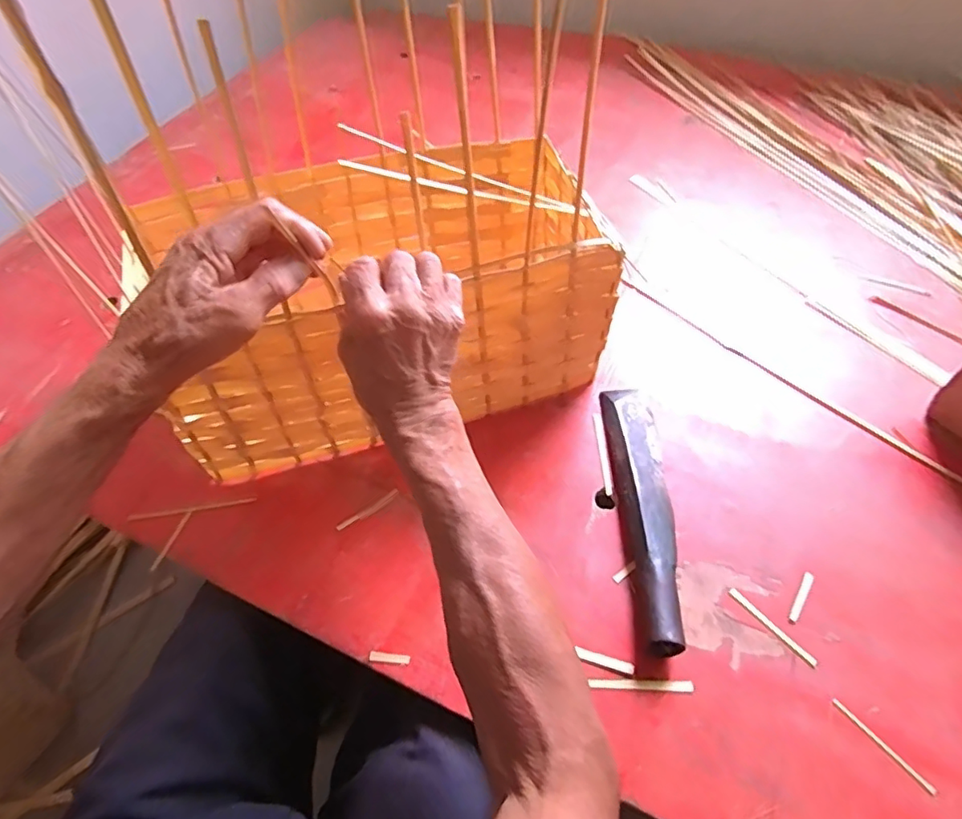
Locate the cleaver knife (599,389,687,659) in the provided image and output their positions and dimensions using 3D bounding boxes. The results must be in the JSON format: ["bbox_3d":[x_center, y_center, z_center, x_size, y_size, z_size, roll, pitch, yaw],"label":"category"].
[{"bbox_3d":[0.156,0.083,0.527,0.054,0.033,0.275,-2,55,2],"label":"cleaver knife"}]

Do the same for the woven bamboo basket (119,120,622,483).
[{"bbox_3d":[-0.099,-0.114,0.566,0.402,0.211,0.207,-16,55,-8],"label":"woven bamboo basket"}]

